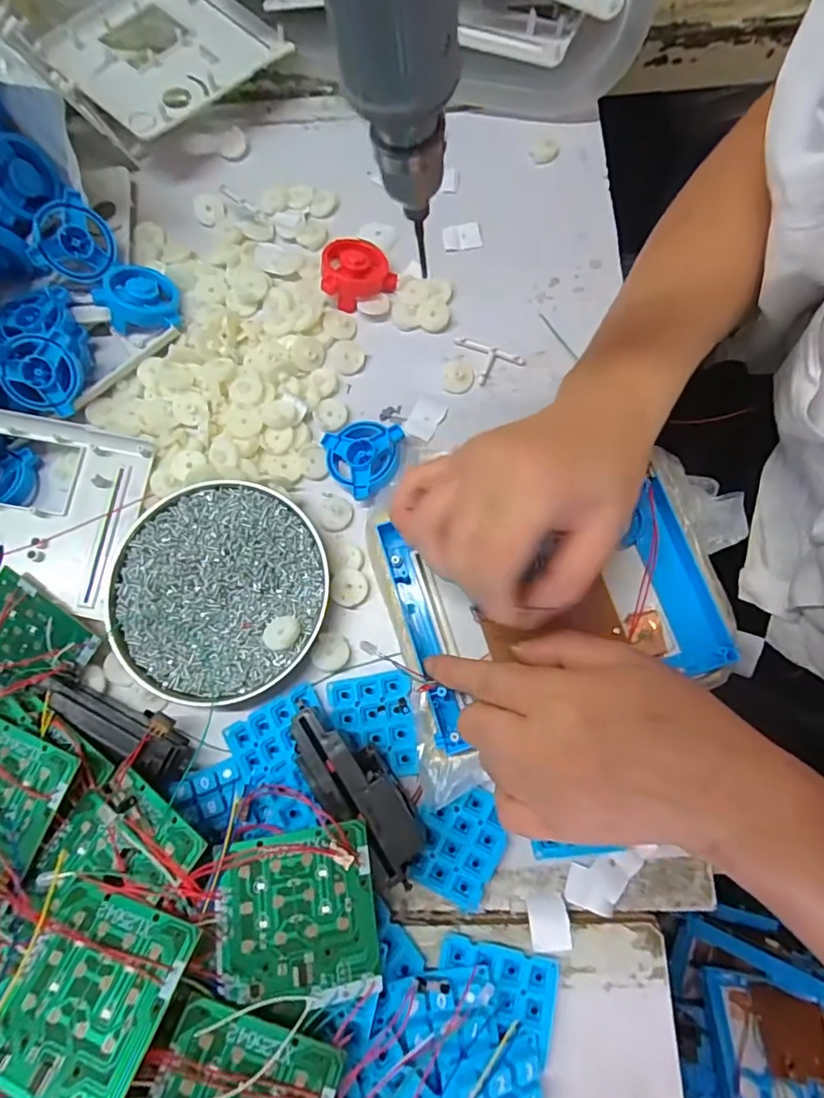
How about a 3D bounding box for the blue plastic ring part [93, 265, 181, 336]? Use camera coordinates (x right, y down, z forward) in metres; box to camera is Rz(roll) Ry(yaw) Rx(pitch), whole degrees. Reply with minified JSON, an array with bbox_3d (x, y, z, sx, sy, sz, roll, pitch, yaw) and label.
[{"bbox_3d":[-0.195,-0.180,0.389,0.052,0.025,0.052,6,64,-22],"label":"blue plastic ring part"}]

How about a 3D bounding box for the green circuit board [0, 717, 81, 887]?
[{"bbox_3d":[-0.213,0.127,0.277,0.074,0.007,0.065,13,74,15],"label":"green circuit board"}]

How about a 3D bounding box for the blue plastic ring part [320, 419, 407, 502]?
[{"bbox_3d":[-0.036,-0.060,0.363,0.053,0.015,0.052,10,76,4],"label":"blue plastic ring part"}]

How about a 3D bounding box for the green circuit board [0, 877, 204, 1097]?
[{"bbox_3d":[-0.135,0.186,0.221,0.073,0.004,0.074,6,50,19],"label":"green circuit board"}]

